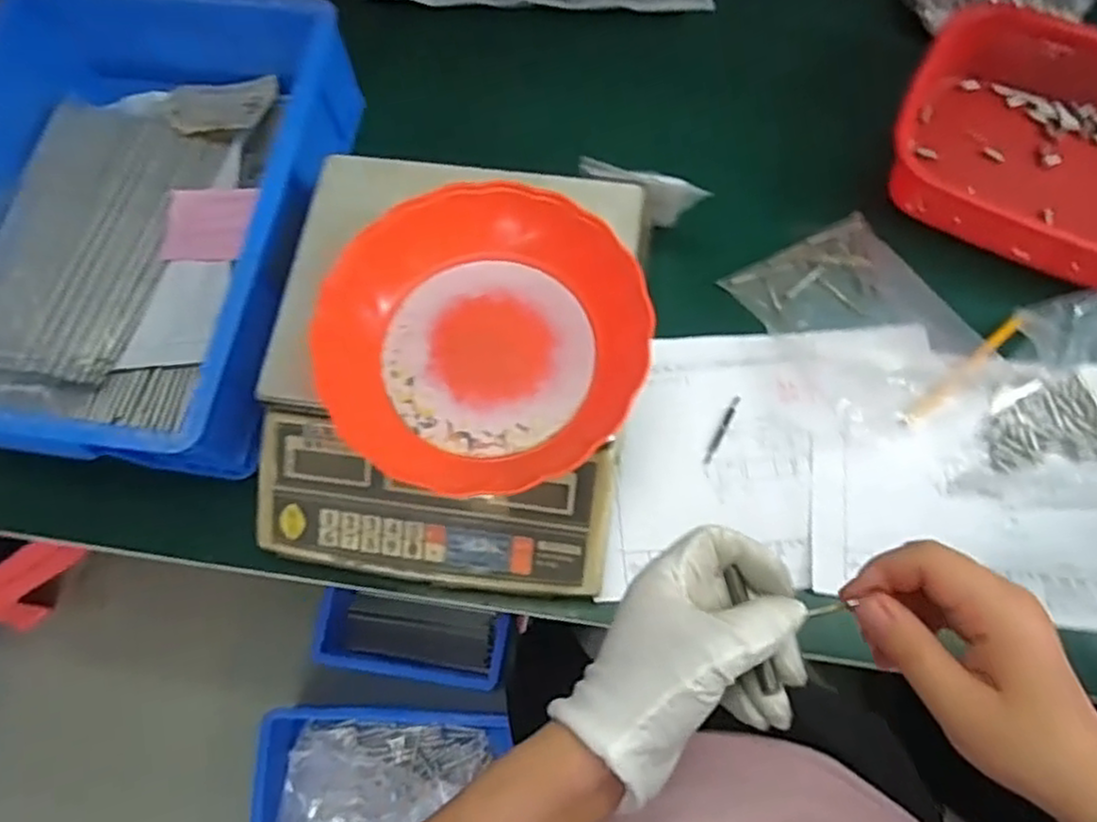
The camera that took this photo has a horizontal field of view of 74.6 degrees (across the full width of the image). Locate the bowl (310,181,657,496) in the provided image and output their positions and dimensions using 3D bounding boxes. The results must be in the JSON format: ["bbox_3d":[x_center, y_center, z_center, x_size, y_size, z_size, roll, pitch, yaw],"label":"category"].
[{"bbox_3d":[-0.043,-0.046,0.481,0.201,0.053,0.200,0,75,2],"label":"bowl"}]

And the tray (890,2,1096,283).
[{"bbox_3d":[0.448,-0.217,0.600,0.280,0.077,0.201,35,77,12],"label":"tray"}]

